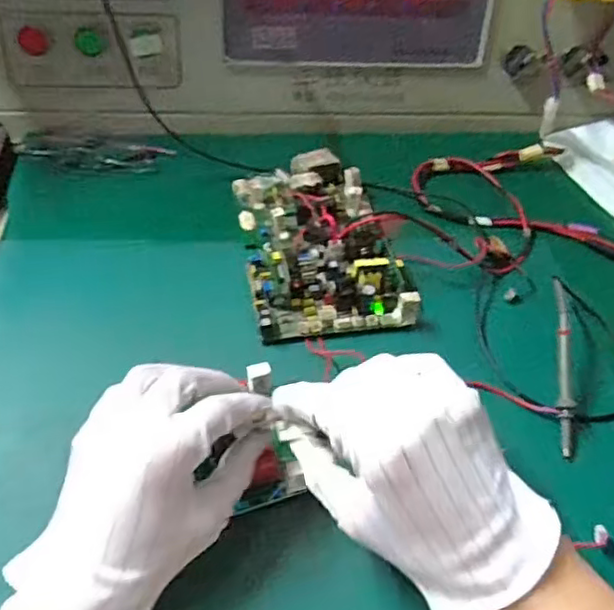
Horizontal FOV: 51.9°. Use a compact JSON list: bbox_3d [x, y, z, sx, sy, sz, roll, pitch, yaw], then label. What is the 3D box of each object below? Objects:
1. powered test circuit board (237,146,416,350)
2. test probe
[{"bbox_3d":[0.009,-0.057,0.530,0.127,0.040,0.197,-8,50,-11],"label":"powered test circuit board"},{"bbox_3d":[0.182,0.040,0.444,0.009,0.013,0.134,6,67,2],"label":"test probe"}]

